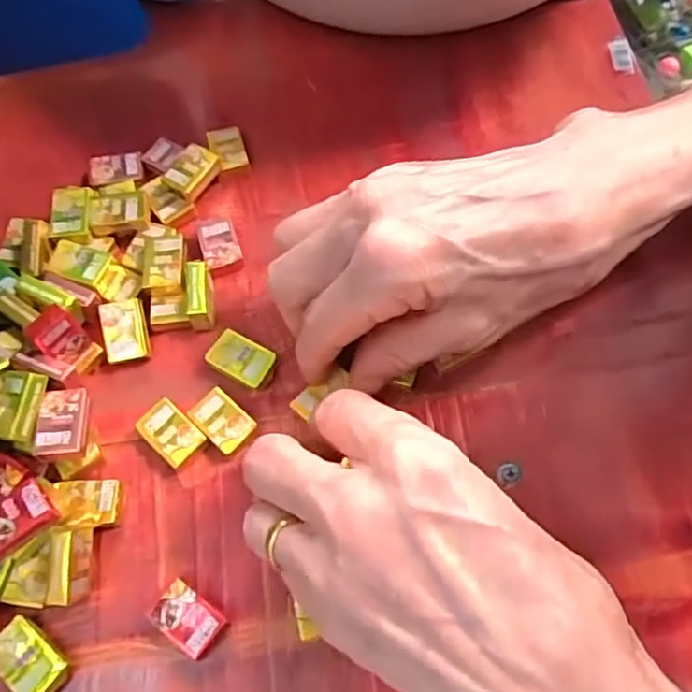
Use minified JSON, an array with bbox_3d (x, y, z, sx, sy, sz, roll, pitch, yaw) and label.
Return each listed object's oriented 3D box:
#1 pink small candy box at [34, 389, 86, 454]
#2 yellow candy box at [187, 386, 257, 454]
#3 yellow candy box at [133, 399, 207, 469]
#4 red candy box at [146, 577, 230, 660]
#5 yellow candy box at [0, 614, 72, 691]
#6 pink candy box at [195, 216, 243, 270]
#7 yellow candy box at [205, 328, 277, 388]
[{"bbox_3d":[-0.104,0.028,0.231,0.018,0.004,0.025,-3,61,-6],"label":"pink small candy box"},{"bbox_3d":[-0.048,0.030,0.249,0.024,0.008,0.017,40,73,18],"label":"yellow candy box"},{"bbox_3d":[-0.067,0.034,0.248,0.025,0.008,0.016,40,73,18],"label":"yellow candy box"},{"bbox_3d":[-0.055,0.094,0.221,0.026,0.008,0.016,34,72,16],"label":"red candy box"},{"bbox_3d":[-0.107,0.108,0.217,0.027,0.010,0.018,33,72,16],"label":"yellow candy box"},{"bbox_3d":[-0.057,-0.047,0.284,0.016,0.009,0.030,-17,66,-5],"label":"pink candy box"},{"bbox_3d":[-0.042,0.006,0.259,0.026,0.009,0.017,29,70,15],"label":"yellow candy box"}]

